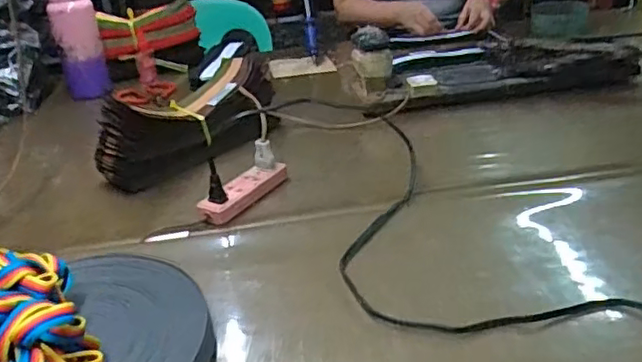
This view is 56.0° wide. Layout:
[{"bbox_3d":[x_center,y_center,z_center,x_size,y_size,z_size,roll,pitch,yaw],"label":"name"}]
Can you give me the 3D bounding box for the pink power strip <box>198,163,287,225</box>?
[{"bbox_3d":[-0.104,0.013,0.808,0.048,0.024,0.136,11,32,29],"label":"pink power strip"}]

